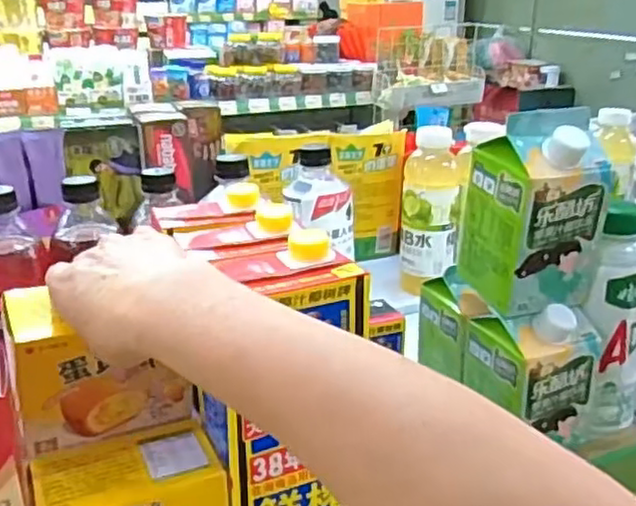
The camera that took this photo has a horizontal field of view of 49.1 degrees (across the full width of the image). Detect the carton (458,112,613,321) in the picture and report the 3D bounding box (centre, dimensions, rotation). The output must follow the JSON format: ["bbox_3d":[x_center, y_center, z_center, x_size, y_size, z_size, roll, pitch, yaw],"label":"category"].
[{"bbox_3d":[0.159,-0.030,0.507,0.083,0.135,0.064,-6,22,-15],"label":"carton"}]

